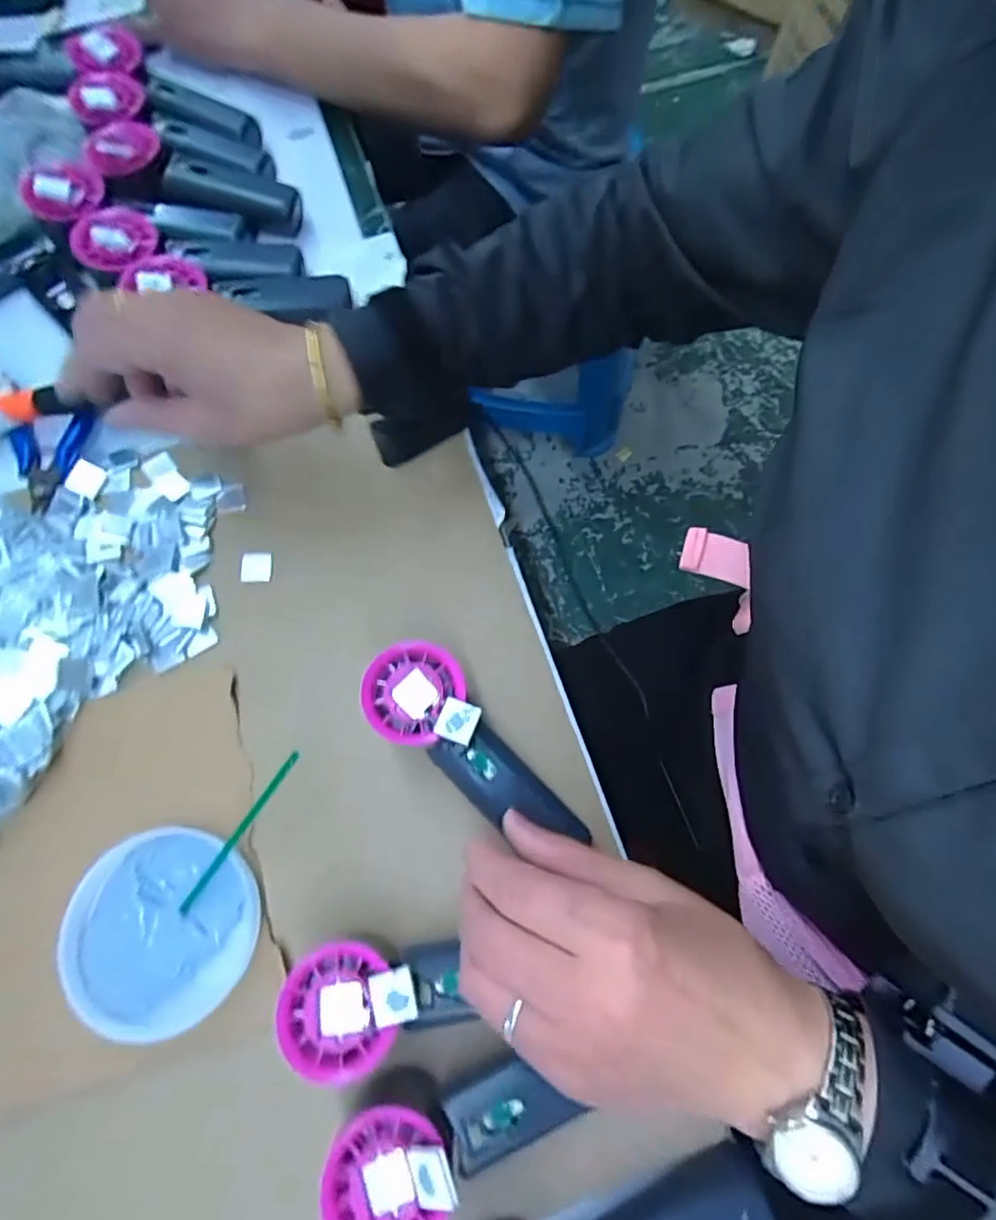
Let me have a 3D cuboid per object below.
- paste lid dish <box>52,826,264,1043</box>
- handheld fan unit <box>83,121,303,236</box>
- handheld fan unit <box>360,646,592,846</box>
[{"bbox_3d":[-0.187,0.175,0.333,0.100,0.021,0.097,0,73,0],"label":"paste lid dish"},{"bbox_3d":[-0.245,-0.347,0.487,0.160,0.027,0.059,11,70,-14],"label":"handheld fan unit"},{"bbox_3d":[-0.013,0.077,0.333,0.144,0.026,0.053,44,76,-1],"label":"handheld fan unit"}]

